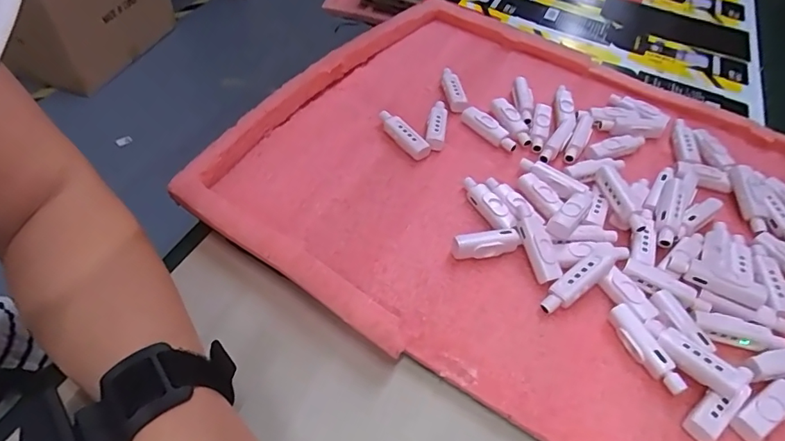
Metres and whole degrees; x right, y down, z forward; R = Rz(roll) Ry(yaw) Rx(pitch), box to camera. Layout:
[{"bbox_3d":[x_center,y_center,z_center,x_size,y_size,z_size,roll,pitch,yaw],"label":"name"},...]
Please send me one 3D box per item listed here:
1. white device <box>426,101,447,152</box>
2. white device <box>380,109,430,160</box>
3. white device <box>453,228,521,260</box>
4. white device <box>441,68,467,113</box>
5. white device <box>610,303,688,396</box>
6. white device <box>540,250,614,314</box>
[{"bbox_3d":[0.038,-0.082,0.404,0.015,0.011,0.057,9,49,2],"label":"white device"},{"bbox_3d":[0.007,-0.072,0.396,0.014,0.016,0.056,-30,59,-28],"label":"white device"},{"bbox_3d":[0.066,0.016,0.328,0.046,0.019,0.013,-9,51,-13],"label":"white device"},{"bbox_3d":[0.055,-0.121,0.439,0.013,0.014,0.053,-3,50,-8],"label":"white device"},{"bbox_3d":[0.152,0.077,0.287,0.014,0.016,0.056,-12,52,-16],"label":"white device"},{"bbox_3d":[0.124,0.039,0.315,0.066,0.017,0.017,-38,62,-13],"label":"white device"}]

